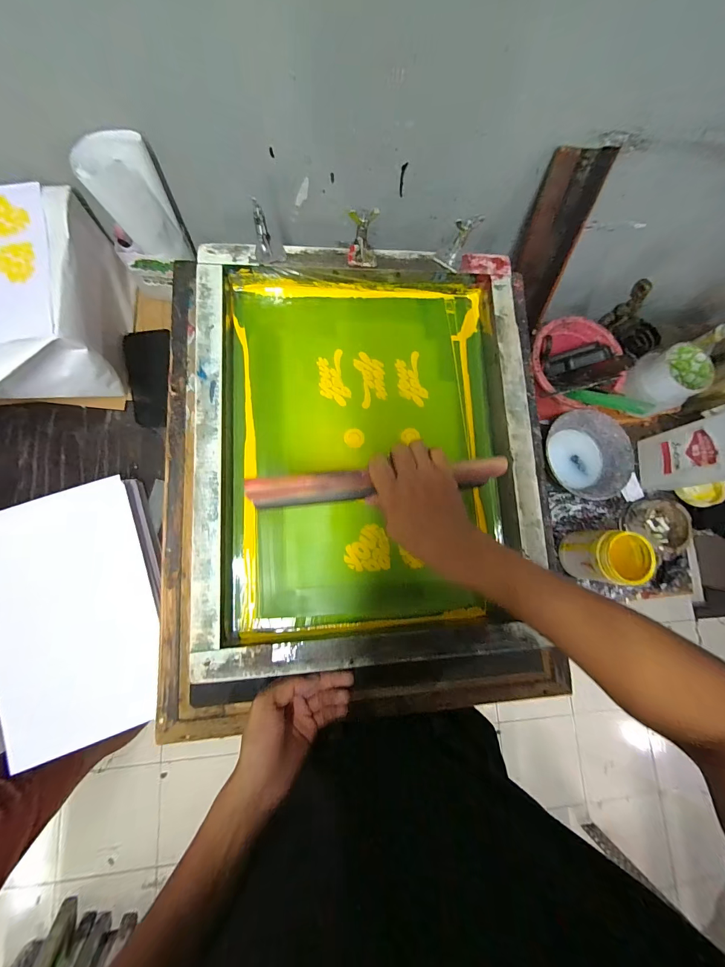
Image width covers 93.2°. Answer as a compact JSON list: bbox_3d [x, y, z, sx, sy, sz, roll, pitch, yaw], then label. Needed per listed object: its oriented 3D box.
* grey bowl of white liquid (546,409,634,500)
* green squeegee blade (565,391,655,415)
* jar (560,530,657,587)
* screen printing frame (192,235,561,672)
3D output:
[{"bbox_3d":[0.402,-0.049,0.622,0.143,0.062,0.153,1,79,-6],"label":"grey bowl of white liquid"},{"bbox_3d":[0.339,-0.113,0.475,0.010,0.113,0.017,-33,123,-8],"label":"green squeegee blade"},{"bbox_3d":[0.394,0.121,0.567,0.089,0.111,0.081,1,79,-6],"label":"jar"},{"bbox_3d":[0.012,-0.040,0.427,0.402,0.048,0.501,-3,82,-5],"label":"screen printing frame"}]

